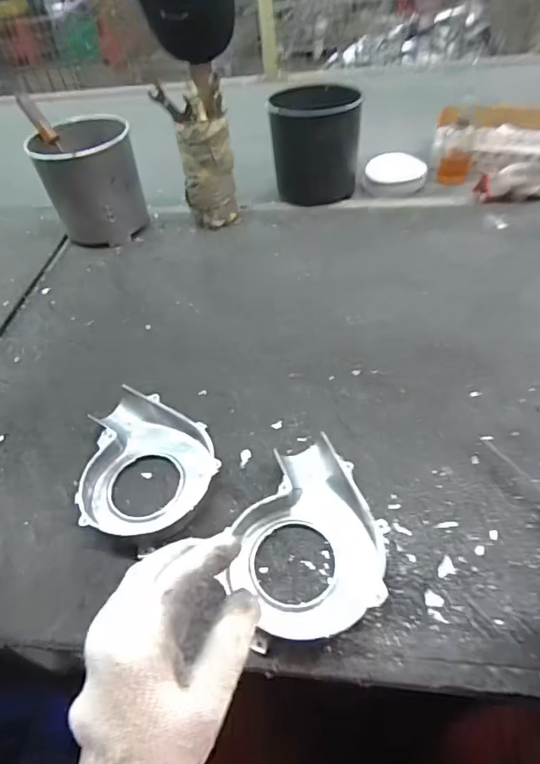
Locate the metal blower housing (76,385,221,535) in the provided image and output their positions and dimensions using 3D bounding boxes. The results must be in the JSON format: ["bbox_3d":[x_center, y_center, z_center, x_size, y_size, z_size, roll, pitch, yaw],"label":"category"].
[{"bbox_3d":[-0.155,0.090,0.554,0.180,0.032,0.152,32,57,31],"label":"metal blower housing"}]

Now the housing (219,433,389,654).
[{"bbox_3d":[0.043,0.151,0.480,0.140,0.035,0.199,7,48,13],"label":"housing"}]

